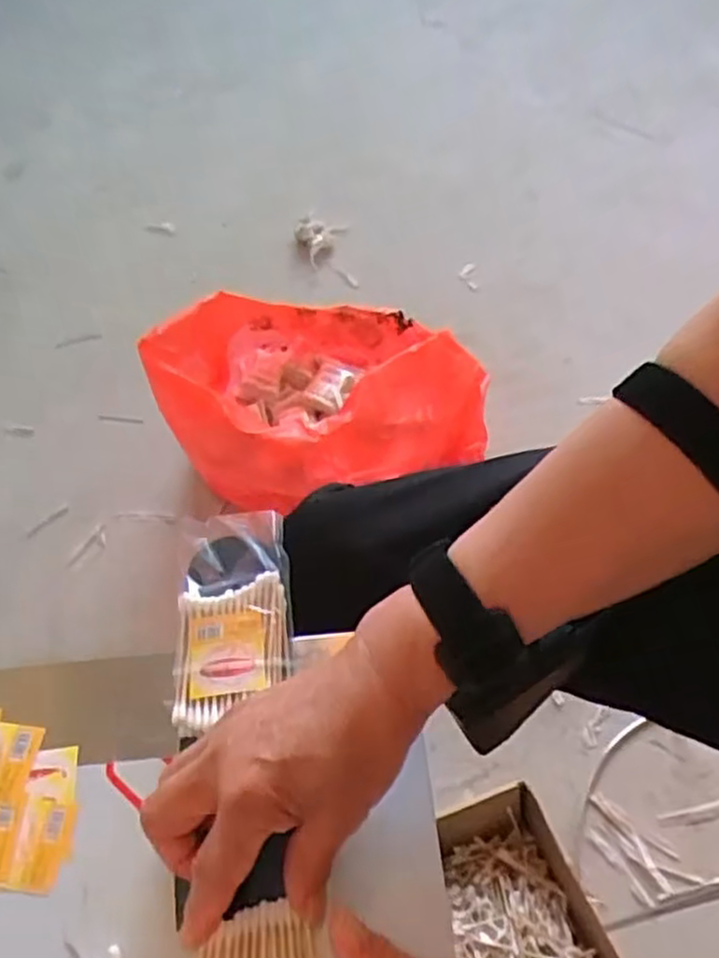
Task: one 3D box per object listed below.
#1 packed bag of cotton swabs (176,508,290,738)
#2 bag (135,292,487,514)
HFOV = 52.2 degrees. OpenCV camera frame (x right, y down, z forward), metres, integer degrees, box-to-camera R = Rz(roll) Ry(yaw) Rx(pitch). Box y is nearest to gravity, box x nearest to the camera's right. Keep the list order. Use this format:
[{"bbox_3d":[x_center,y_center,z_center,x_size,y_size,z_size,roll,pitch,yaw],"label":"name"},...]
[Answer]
[{"bbox_3d":[-0.071,0.076,0.416,0.062,0.024,0.122,-4,55,-2],"label":"packed bag of cotton swabs"},{"bbox_3d":[-0.053,-0.125,0.990,0.402,0.187,0.317,-26,58,-16],"label":"bag"}]

